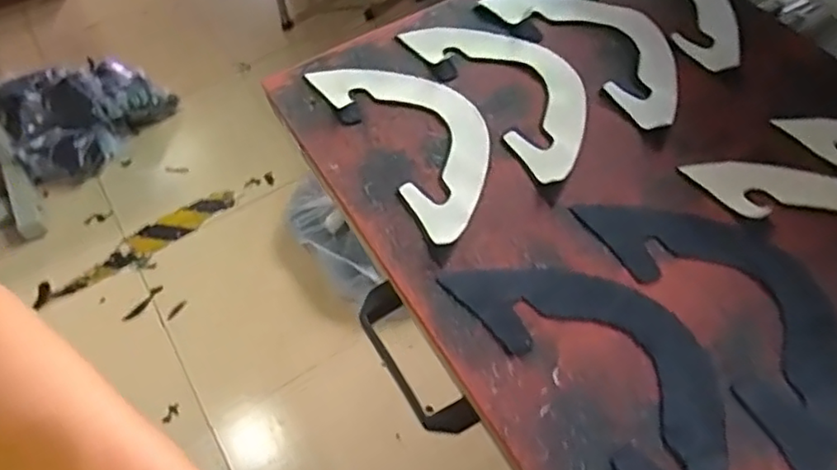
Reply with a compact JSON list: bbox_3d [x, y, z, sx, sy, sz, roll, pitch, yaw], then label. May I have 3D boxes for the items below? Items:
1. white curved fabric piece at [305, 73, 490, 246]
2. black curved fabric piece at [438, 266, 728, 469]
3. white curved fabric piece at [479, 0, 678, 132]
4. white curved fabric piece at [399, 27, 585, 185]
[{"bbox_3d":[0.002,-0.103,0.594,0.116,0.011,0.247,-28,59,-13],"label":"white curved fabric piece"},{"bbox_3d":[0.148,0.094,0.456,0.122,0.005,0.256,-33,60,-16],"label":"black curved fabric piece"},{"bbox_3d":[0.197,-0.212,0.650,0.124,0.009,0.245,-33,60,-16],"label":"white curved fabric piece"},{"bbox_3d":[0.100,-0.156,0.622,0.118,0.007,0.242,-28,59,-14],"label":"white curved fabric piece"}]

